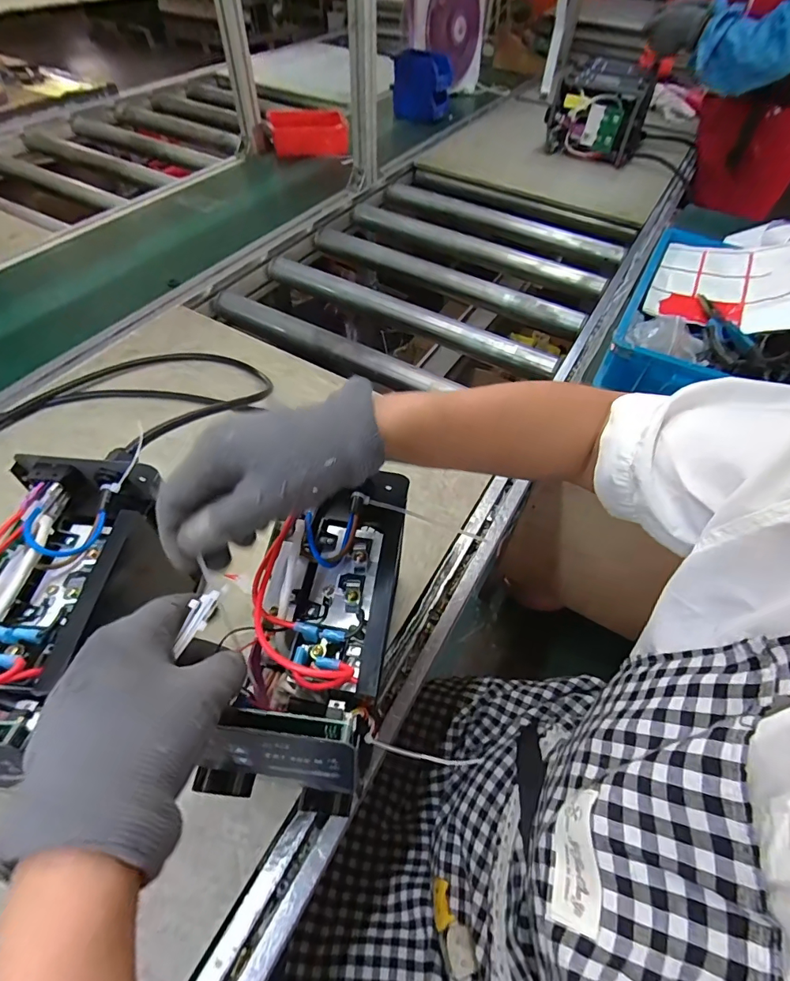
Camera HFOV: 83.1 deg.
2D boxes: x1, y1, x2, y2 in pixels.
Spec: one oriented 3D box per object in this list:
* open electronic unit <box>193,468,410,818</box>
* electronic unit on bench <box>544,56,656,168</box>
[{"bbox_3d":[-0.049,0.079,0.308,0.095,0.073,0.225,11,55,5],"label":"open electronic unit"},{"bbox_3d":[0.549,-1.023,1.202,0.237,0.177,0.186,17,55,9],"label":"electronic unit on bench"}]

